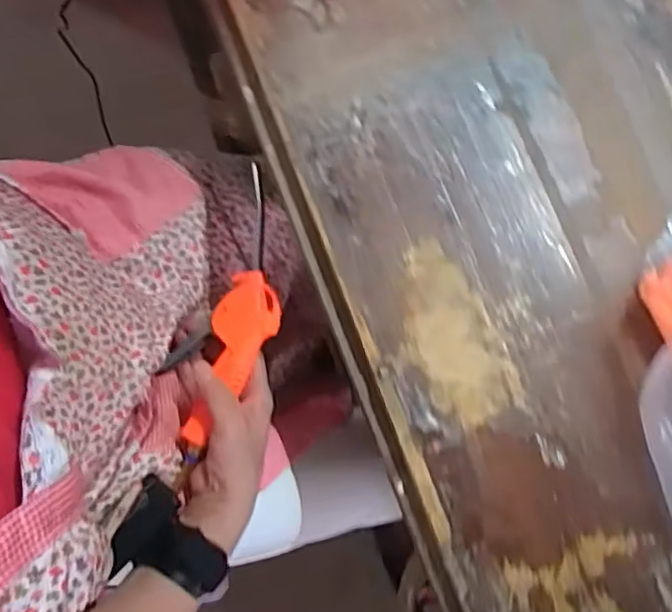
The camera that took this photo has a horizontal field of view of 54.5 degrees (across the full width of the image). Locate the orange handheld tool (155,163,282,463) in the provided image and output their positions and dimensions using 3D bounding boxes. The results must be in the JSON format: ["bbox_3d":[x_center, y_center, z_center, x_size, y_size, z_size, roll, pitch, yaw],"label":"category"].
[{"bbox_3d":[-0.083,0.004,0.527,0.079,0.041,0.216,20,86,3],"label":"orange handheld tool"}]

